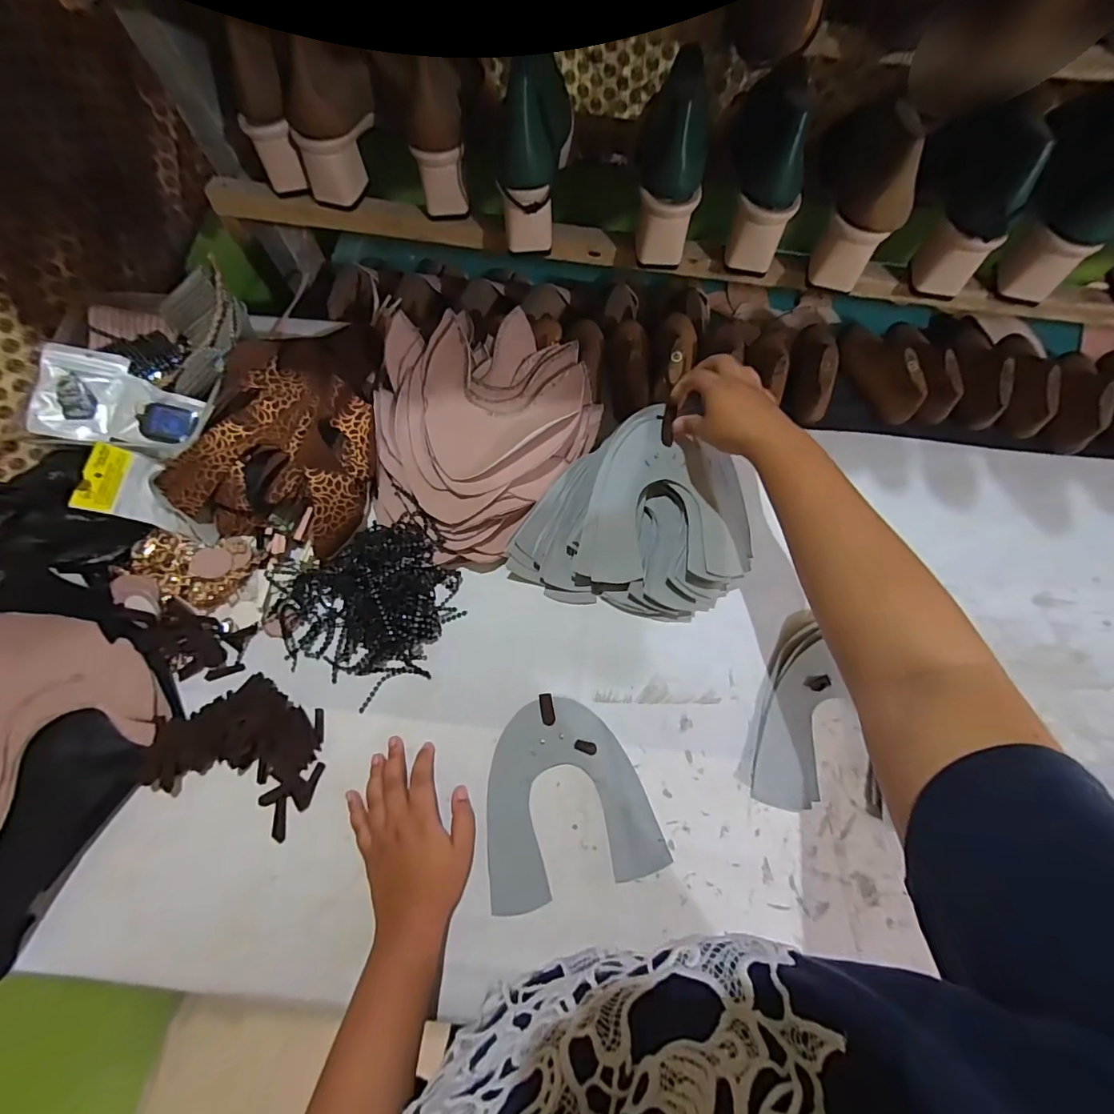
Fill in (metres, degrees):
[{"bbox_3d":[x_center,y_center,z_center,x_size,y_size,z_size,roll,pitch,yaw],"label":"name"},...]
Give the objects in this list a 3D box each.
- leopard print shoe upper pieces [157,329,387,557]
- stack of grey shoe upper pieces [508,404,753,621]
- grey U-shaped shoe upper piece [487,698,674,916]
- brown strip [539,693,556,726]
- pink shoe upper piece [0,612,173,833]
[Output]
[{"bbox_3d":[-0.270,-0.155,0.517,0.178,0.043,0.274,12,72,5],"label":"leopard print shoe upper pieces"},{"bbox_3d":[0.090,-0.032,0.503,0.200,0.062,0.215,34,75,9],"label":"stack of grey shoe upper pieces"},{"bbox_3d":[0.004,0.213,0.450,0.148,0.011,0.156,-14,71,-4],"label":"grey U-shaped shoe upper piece"},{"bbox_3d":[-0.009,0.145,0.473,0.013,0.004,0.029,-10,71,-2],"label":"brown strip"},{"bbox_3d":[-0.470,0.130,0.454,0.160,0.027,0.174,-36,74,-11],"label":"pink shoe upper piece"}]

